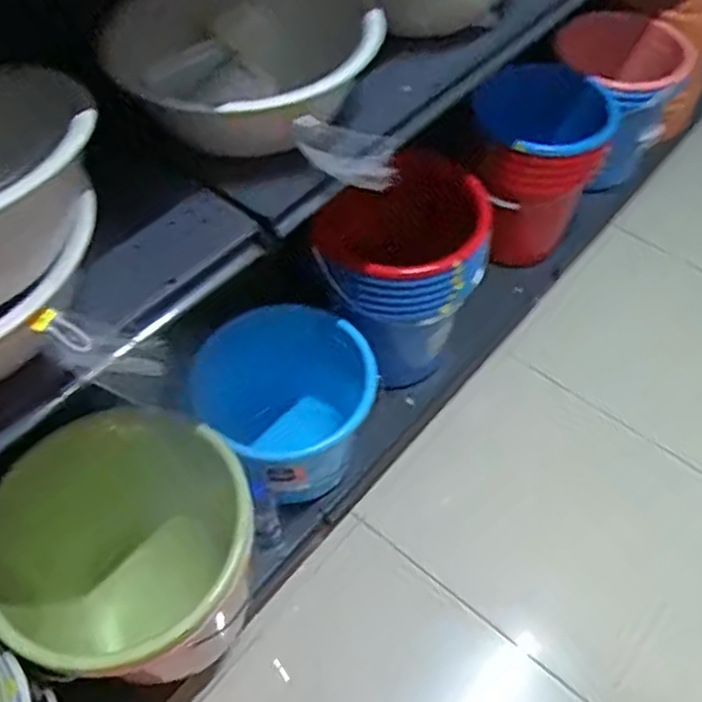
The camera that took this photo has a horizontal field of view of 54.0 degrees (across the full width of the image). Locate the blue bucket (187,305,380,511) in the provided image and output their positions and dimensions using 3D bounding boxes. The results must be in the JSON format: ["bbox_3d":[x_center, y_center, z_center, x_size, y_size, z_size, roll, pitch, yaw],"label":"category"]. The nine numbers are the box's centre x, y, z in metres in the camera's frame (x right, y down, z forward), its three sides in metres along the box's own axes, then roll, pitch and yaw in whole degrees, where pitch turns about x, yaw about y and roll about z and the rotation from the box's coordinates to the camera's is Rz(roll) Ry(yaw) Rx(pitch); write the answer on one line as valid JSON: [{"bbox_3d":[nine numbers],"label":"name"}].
[{"bbox_3d":[-0.105,0.118,1.316,0.300,0.353,0.254,-31,60,-20],"label":"blue bucket"}]

